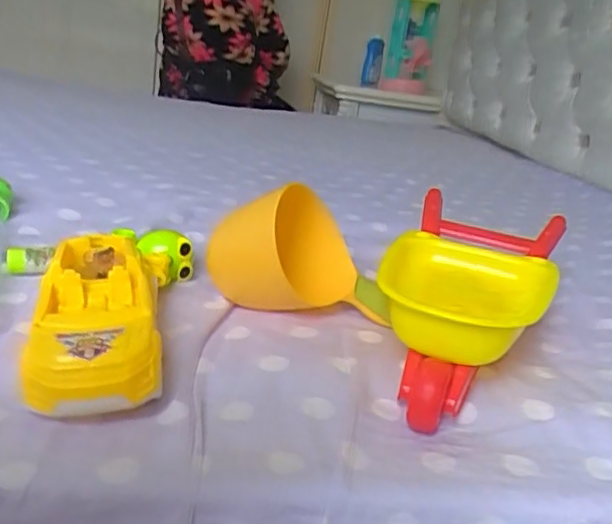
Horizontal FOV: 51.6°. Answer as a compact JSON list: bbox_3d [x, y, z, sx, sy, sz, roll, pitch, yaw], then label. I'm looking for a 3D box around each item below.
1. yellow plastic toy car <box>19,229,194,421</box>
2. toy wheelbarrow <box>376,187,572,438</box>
[{"bbox_3d":[-0.148,0.032,0.475,0.110,0.054,0.213,5,24,-8],"label":"yellow plastic toy car"},{"bbox_3d":[0.127,0.029,0.544,0.141,0.080,0.279,19,25,23],"label":"toy wheelbarrow"}]

